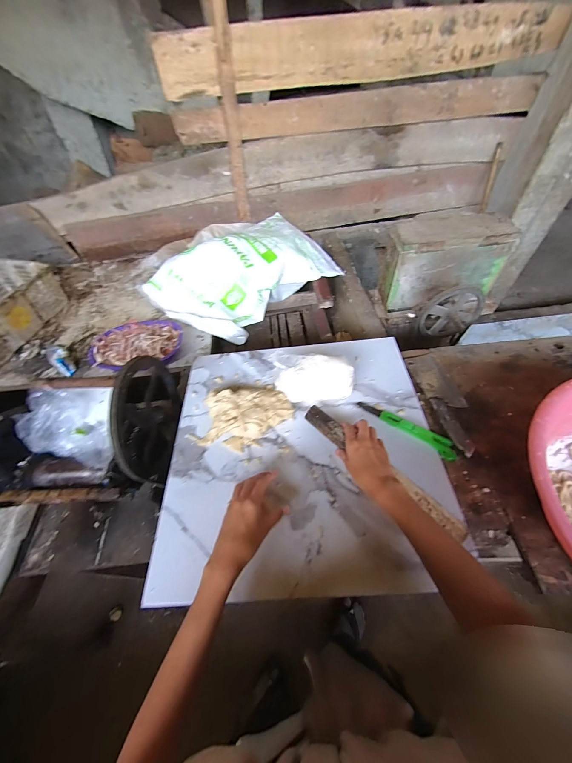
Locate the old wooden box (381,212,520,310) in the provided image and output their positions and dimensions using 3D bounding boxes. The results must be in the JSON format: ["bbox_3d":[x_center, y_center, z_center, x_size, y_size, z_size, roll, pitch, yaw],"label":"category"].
[{"bbox_3d":[0.506,-0.388,0.933,0.349,0.232,0.147,-9,53,-3],"label":"old wooden box"}]

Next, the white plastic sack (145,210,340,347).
[{"bbox_3d":[-0.148,-0.413,1.102,0.425,0.220,0.657,37,63,27],"label":"white plastic sack"}]

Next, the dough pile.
[{"bbox_3d":[-0.085,0.062,0.575,0.188,0.054,0.142,8,54,10],"label":"dough pile"}]

